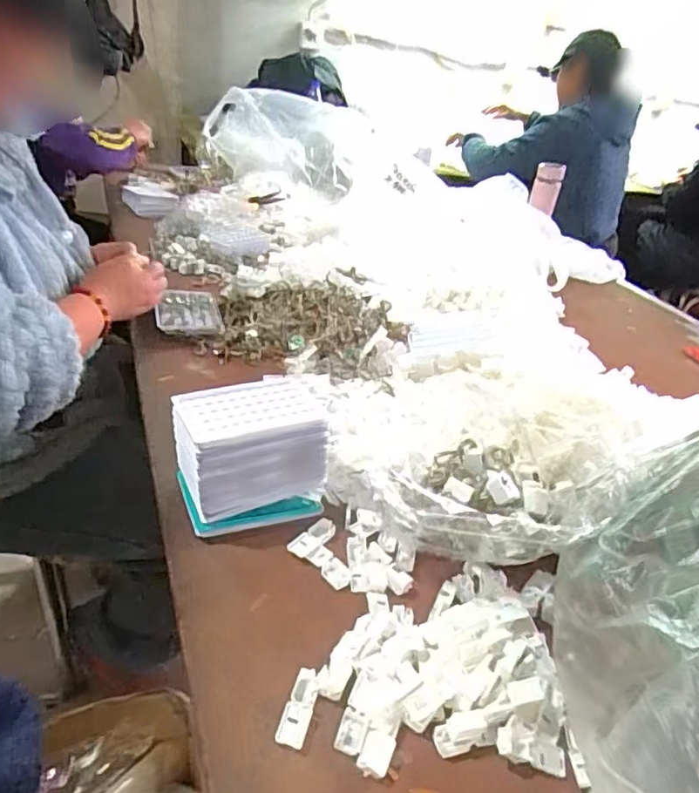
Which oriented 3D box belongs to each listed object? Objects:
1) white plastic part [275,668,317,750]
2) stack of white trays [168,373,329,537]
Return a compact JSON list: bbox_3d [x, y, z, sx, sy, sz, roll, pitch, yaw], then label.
[{"bbox_3d":[-0.036,0.223,0.423,0.020,0.004,0.054,11,33,8],"label":"white plastic part"},{"bbox_3d":[-0.101,0.055,0.587,0.143,0.106,0.111,-3,33,-24],"label":"stack of white trays"}]

